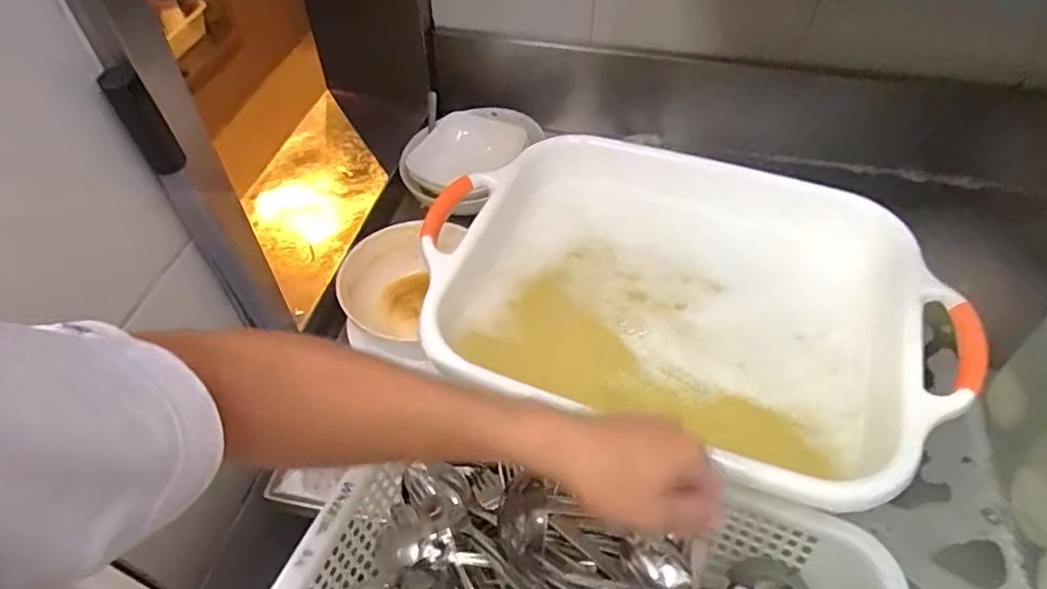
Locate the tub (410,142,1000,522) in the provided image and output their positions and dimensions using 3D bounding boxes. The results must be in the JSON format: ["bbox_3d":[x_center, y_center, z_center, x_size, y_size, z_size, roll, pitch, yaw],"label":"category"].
[{"bbox_3d":[0.147,0.009,0.623,0.482,0.115,0.343,18,53,14],"label":"tub"}]

